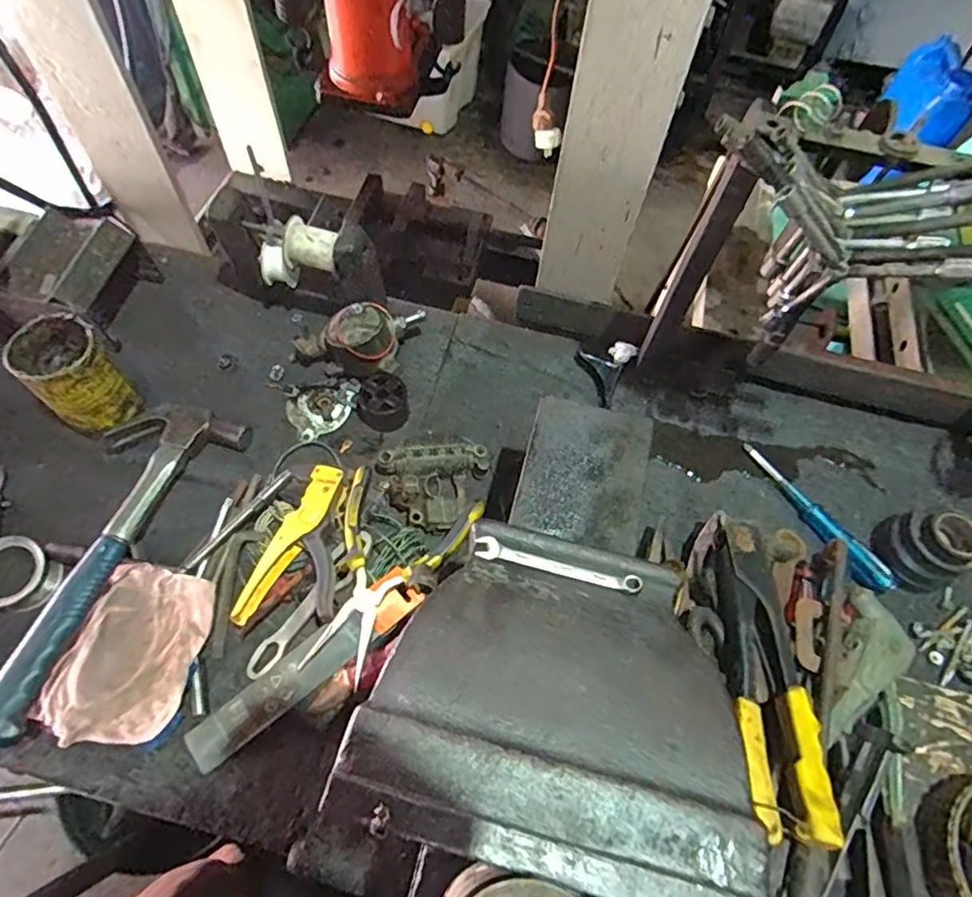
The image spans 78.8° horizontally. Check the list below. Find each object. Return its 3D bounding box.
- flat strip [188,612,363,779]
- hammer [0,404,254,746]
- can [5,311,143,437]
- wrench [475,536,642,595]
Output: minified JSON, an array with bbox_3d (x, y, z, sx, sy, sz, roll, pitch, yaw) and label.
[{"bbox_3d":[-0.175,0.203,0.502,0.174,0.009,0.036,-38,72,-3],"label":"flat strip"},{"bbox_3d":[-0.366,0.083,0.543,0.123,0.039,0.322,20,62,7],"label":"hammer"},{"bbox_3d":[-0.410,-0.071,0.591,0.080,0.096,0.078,41,67,16],"label":"can"},{"bbox_3d":[0.048,0.078,0.396,0.111,0.004,0.016,13,62,3],"label":"wrench"}]

